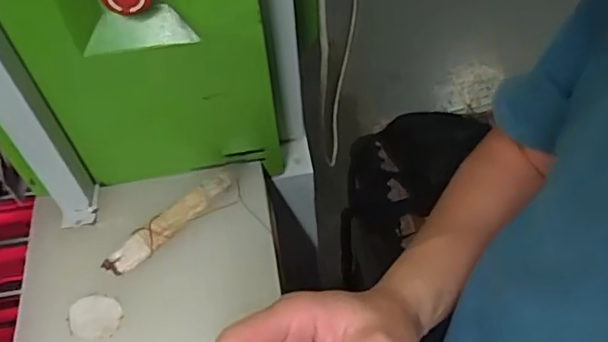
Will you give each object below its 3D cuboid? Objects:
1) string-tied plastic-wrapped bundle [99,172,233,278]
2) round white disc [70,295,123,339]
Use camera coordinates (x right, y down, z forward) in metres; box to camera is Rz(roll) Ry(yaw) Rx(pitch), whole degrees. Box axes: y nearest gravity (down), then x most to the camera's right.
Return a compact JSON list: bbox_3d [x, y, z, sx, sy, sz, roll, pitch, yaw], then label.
[{"bbox_3d":[-0.130,0.049,0.569,0.026,0.012,0.145,38,64,25],"label":"string-tied plastic-wrapped bundle"},{"bbox_3d":[-0.186,0.129,0.521,0.045,0.005,0.040,-10,54,-5],"label":"round white disc"}]

